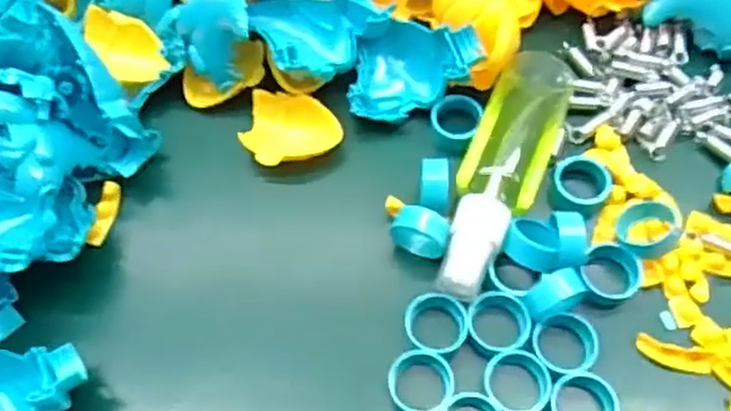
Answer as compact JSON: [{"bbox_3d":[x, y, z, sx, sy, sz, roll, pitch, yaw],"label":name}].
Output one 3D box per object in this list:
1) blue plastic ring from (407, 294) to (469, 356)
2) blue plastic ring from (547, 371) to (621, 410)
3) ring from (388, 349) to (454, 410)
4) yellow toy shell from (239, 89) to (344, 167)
[{"bbox_3d":[0.030,0.051,0.296,0.026,0.014,0.026,-1,61,3],"label":"blue plastic ring"},{"bbox_3d":[0.085,0.079,0.278,0.026,0.012,0.027,-1,61,3],"label":"blue plastic ring"},{"bbox_3d":[0.022,0.073,0.285,0.025,0.014,0.025,-1,61,3],"label":"ring"},{"bbox_3d":[-0.037,-0.039,0.339,0.044,0.009,0.040,-1,61,3],"label":"yellow toy shell"}]

